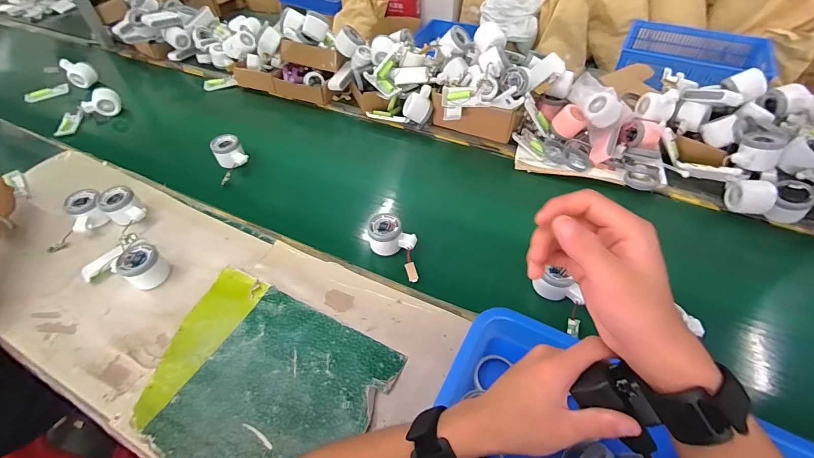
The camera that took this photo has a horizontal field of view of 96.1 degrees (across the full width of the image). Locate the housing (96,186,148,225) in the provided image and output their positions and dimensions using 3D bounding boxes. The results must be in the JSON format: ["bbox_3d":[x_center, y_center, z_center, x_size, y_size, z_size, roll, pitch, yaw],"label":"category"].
[{"bbox_3d":[-0.526,-0.040,0.679,0.077,0.055,0.056,32,56,27],"label":"housing"}]

